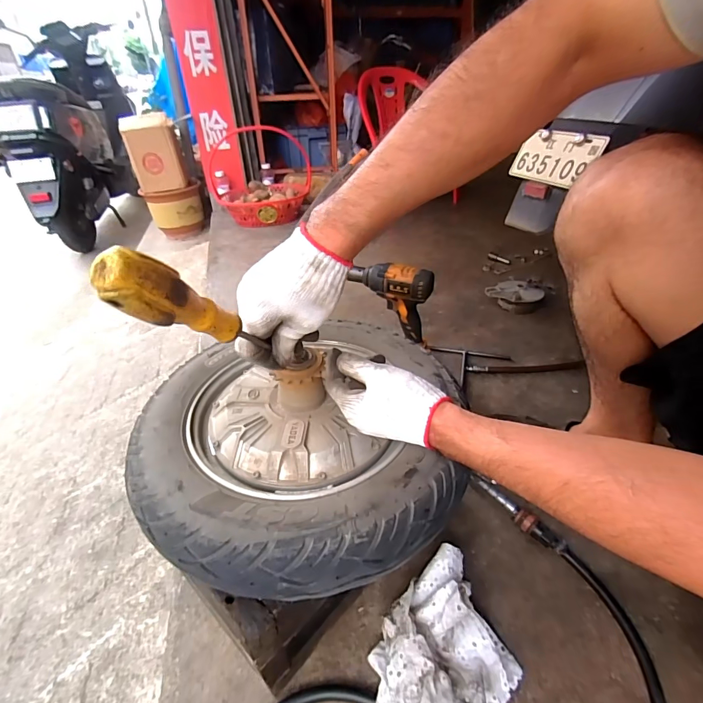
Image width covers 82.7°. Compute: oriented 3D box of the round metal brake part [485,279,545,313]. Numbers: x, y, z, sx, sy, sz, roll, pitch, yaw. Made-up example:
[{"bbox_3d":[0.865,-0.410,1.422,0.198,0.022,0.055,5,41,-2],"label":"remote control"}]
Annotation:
[{"bbox_3d":[0.451,-0.154,1.107,0.143,0.060,0.098,15,39,23],"label":"round metal brake part"}]

